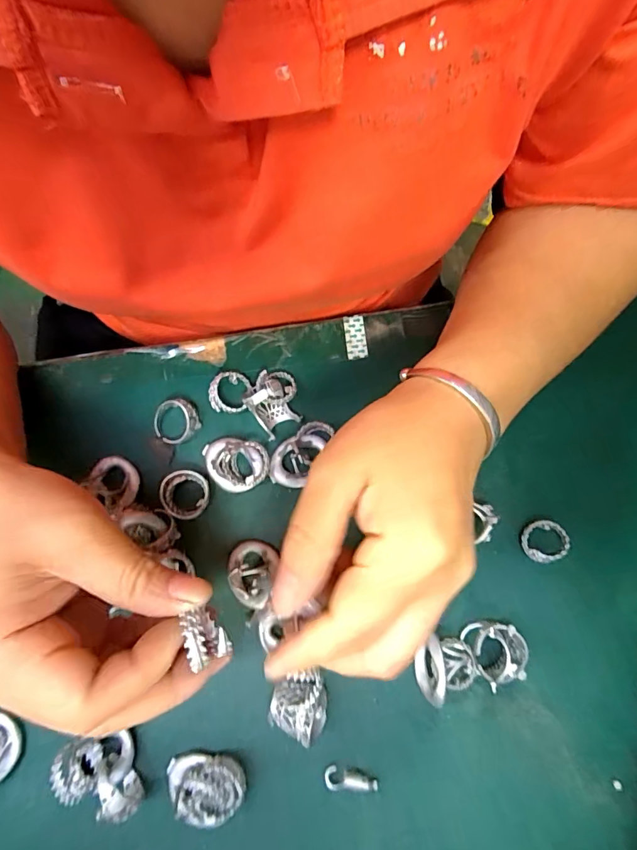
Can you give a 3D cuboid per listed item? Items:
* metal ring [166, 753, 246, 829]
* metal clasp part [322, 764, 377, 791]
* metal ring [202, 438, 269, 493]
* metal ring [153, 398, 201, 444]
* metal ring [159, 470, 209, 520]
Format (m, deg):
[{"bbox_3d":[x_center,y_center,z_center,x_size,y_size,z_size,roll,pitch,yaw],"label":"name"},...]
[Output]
[{"bbox_3d":[-0.054,0.176,0.224,0.039,0.020,0.030,-16,76,-3],"label":"metal ring"},{"bbox_3d":[0.016,0.177,0.230,0.026,0.004,0.009,10,76,3],"label":"metal clasp part"},{"bbox_3d":[-0.047,0.022,0.264,0.036,0.016,0.031,-8,76,-2],"label":"metal ring"},{"bbox_3d":[-0.085,-0.003,0.270,0.027,0.015,0.026,0,76,0],"label":"metal ring"},{"bbox_3d":[-0.075,0.039,0.260,0.025,0.012,0.026,0,76,0],"label":"metal ring"}]

